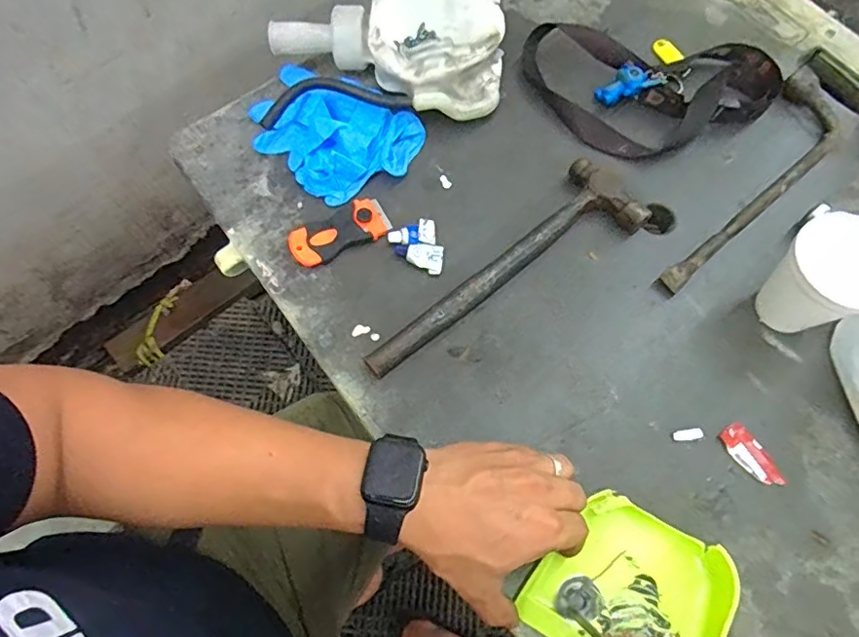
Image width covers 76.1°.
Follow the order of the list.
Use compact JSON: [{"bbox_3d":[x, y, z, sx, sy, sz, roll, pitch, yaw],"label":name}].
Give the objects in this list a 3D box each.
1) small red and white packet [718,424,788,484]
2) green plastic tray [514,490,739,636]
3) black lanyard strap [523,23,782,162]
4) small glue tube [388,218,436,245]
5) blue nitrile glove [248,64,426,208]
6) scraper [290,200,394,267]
[{"bbox_3d":[0.259,0.110,0.439,0.025,0.008,0.054,-32,73,-10],"label":"small red and white packet"},{"bbox_3d":[0.144,0.197,0.399,0.125,0.030,0.111,28,73,10],"label":"green plastic tray"},{"bbox_3d":[0.228,-0.232,0.562,0.259,0.034,0.143,7,71,4],"label":"black lanyard strap"},{"bbox_3d":[-0.017,-0.080,0.520,0.044,0.011,0.024,-7,70,-1],"label":"small glue tube"},{"bbox_3d":[-0.106,-0.193,0.553,0.177,0.036,0.123,33,74,12],"label":"blue nitrile glove"},{"bbox_3d":[-0.086,-0.082,0.523,0.094,0.014,0.043,-24,72,-7],"label":"scraper"}]

